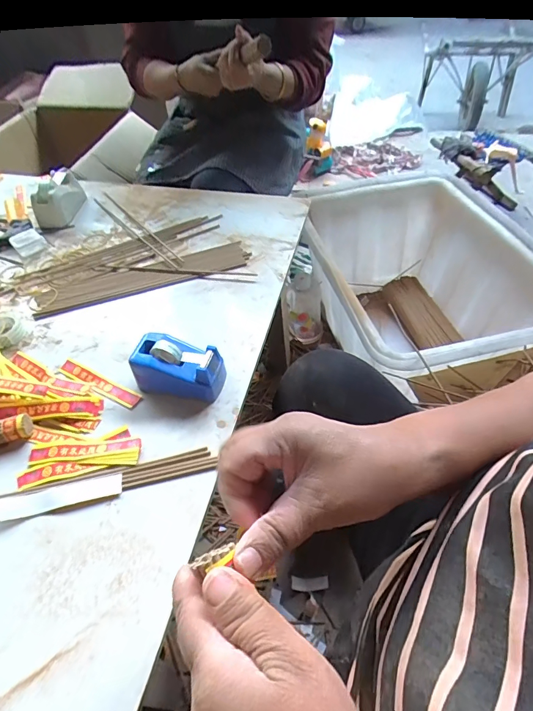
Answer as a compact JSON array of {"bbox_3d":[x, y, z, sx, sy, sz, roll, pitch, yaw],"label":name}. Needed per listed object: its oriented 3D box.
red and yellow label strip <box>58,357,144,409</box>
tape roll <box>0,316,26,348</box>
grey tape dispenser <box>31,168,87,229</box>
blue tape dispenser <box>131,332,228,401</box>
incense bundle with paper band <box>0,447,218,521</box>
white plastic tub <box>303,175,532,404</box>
[{"bbox_3d":[-0.205,0.032,0.494,0.122,0.007,0.022,23,54,22],"label":"red and yellow label strip"},{"bbox_3d":[-0.355,-0.033,0.549,0.045,0.021,0.045,-2,49,2],"label":"tape roll"},{"bbox_3d":[-0.393,-0.294,0.753,0.070,0.062,0.119,-1,49,3],"label":"grey tape dispenser"},{"bbox_3d":[-0.101,0.013,0.472,0.102,0.055,0.056,8,50,11],"label":"blue tape dispenser"},{"bbox_3d":[-0.211,0.136,0.400,0.314,0.012,0.031,-12,49,-6],"label":"incense bundle with paper band"},{"bbox_3d":[0.351,-0.138,0.941,0.483,0.314,0.557,-13,49,-7],"label":"white plastic tub"}]

